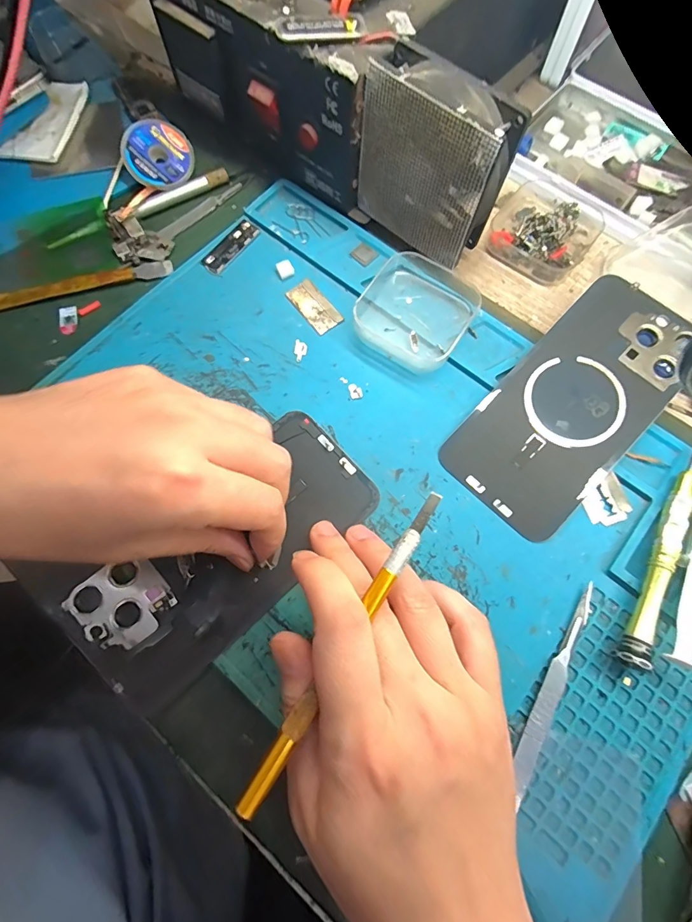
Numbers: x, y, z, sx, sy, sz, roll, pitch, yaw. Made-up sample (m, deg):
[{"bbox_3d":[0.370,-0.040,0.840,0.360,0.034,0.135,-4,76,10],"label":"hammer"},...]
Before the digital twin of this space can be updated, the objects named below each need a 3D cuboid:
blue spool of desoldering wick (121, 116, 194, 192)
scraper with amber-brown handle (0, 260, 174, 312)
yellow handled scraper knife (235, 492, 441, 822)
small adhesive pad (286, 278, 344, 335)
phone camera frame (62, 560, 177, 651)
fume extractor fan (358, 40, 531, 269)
[{"bbox_3d":[-0.129,-0.210,0.283,0.045,0.009,0.045,-2,97,-17],"label":"blue spool of desoldering wick"},{"bbox_3d":[-0.173,-0.113,0.262,0.120,0.005,0.011,-15,74,-4],"label":"scraper with amber-brown handle"},{"bbox_3d":[0.003,0.068,0.160,0.008,0.004,0.136,33,72,10],"label":"yellow handled scraper knife"},{"bbox_3d":[-0.020,-0.098,0.256,0.020,0.004,0.038,-37,76,-10],"label":"small adhesive pad"},{"bbox_3d":[-0.109,0.070,0.200,0.040,0.005,0.040,-41,77,-11],"label":"phone camera frame"},{"bbox_3d":[0.048,-0.164,0.233,0.079,0.084,0.027,38,77,11],"label":"fume extractor fan"}]

